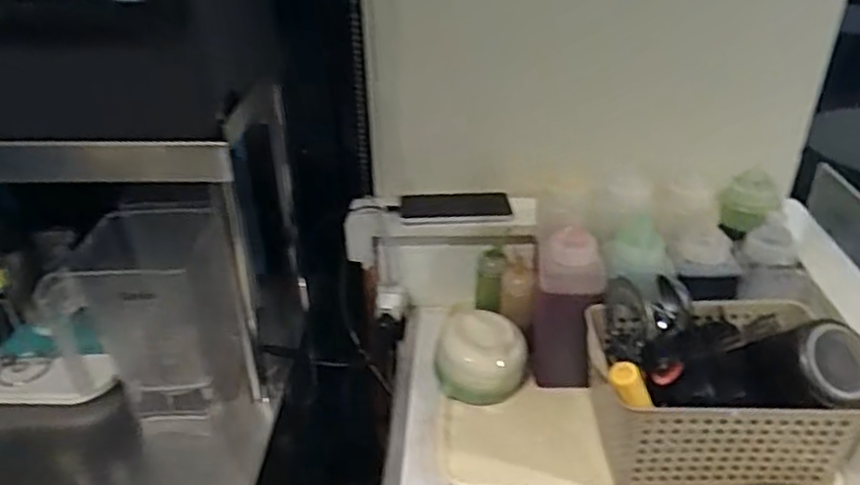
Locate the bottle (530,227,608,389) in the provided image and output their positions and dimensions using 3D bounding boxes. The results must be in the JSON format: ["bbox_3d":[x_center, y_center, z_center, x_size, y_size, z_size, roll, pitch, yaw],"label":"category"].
[{"bbox_3d":[0.177,0.088,0.873,0.075,0.223,0.081,2,31,7],"label":"bottle"}]

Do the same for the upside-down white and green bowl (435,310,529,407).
[{"bbox_3d":[0.069,0.154,0.891,0.118,0.093,0.104,2,31,7],"label":"upside-down white and green bowl"}]

